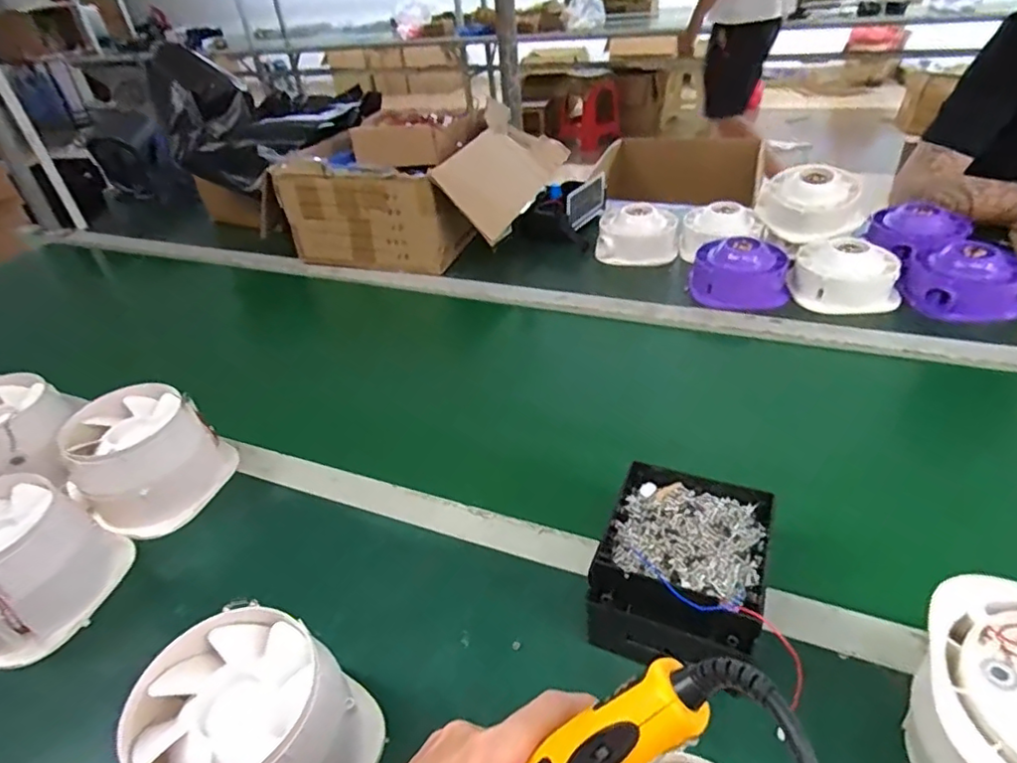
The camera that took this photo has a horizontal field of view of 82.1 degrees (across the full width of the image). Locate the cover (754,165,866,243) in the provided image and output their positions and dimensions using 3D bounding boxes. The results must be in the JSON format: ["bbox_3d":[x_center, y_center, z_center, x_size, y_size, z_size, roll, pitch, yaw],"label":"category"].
[{"bbox_3d":[0.471,-0.282,0.910,0.132,0.079,0.110,-4,37,3],"label":"cover"}]

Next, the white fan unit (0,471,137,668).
[{"bbox_3d":[-0.452,0.166,0.541,0.142,0.101,0.139,16,42,26],"label":"white fan unit"}]

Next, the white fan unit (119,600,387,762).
[{"bbox_3d":[-0.165,0.239,0.386,0.139,0.106,0.128,14,41,25],"label":"white fan unit"}]

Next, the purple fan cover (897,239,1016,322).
[{"bbox_3d":[0.620,-0.139,0.792,0.136,0.069,0.105,5,38,13],"label":"purple fan cover"}]

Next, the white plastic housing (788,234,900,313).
[{"bbox_3d":[0.487,-0.161,0.839,0.143,0.071,0.138,16,42,26],"label":"white plastic housing"}]

